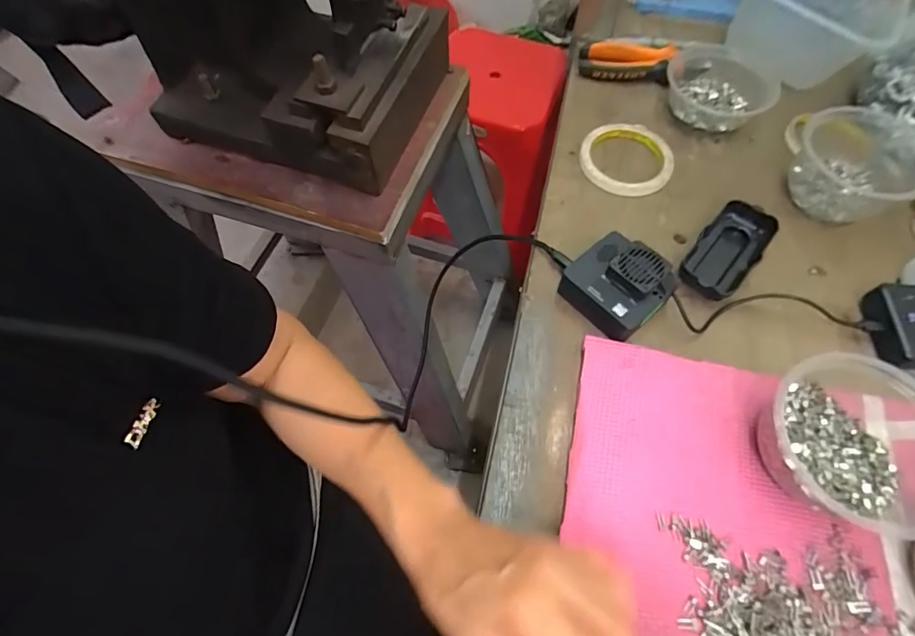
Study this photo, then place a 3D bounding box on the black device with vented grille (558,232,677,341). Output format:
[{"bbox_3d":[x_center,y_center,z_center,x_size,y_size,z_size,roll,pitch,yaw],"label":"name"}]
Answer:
[{"bbox_3d":[0.139,-0.030,0.402,0.076,0.040,0.078,-34,66,-15],"label":"black device with vented grille"}]

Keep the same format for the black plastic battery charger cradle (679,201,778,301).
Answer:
[{"bbox_3d":[0.253,-0.063,0.430,0.054,0.022,0.105,33,68,18],"label":"black plastic battery charger cradle"}]

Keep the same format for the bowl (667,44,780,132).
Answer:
[{"bbox_3d":[0.299,-0.265,0.526,0.113,0.040,0.114,-1,62,2],"label":"bowl"}]

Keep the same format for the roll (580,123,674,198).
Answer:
[{"bbox_3d":[0.183,-0.172,0.494,0.096,0.012,0.094,-1,62,2],"label":"roll"}]

